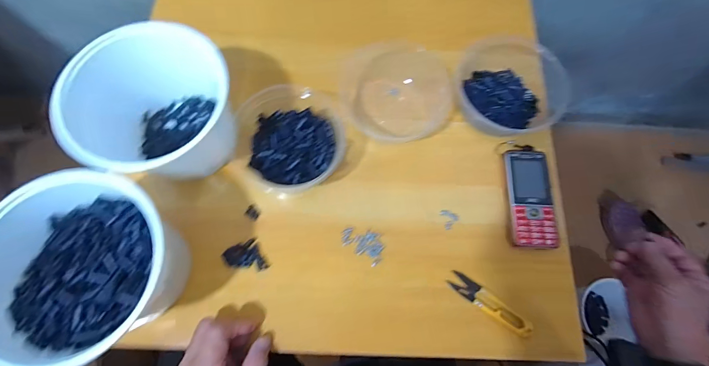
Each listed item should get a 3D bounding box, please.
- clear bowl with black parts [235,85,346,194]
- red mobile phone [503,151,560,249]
[{"bbox_3d":[-0.083,-0.057,0.416,0.134,0.051,0.146,1,73,-2],"label":"clear bowl with black parts"},{"bbox_3d":[0.224,0.017,0.411,0.055,0.011,0.126,2,73,-2],"label":"red mobile phone"}]

